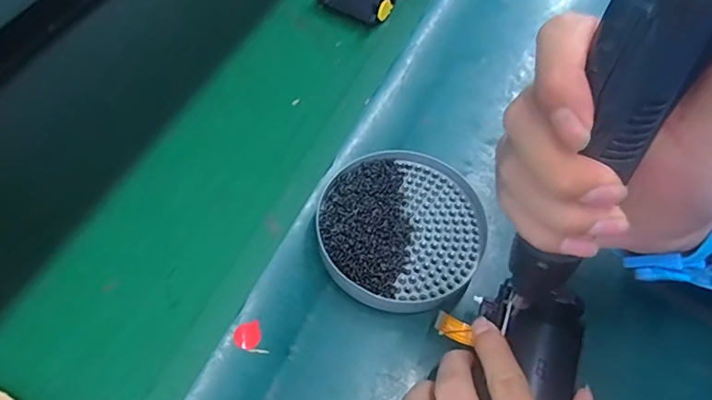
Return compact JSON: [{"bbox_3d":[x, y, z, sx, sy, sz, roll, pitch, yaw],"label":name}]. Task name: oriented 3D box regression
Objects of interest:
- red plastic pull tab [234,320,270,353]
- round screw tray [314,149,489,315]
[{"bbox_3d":[-0.066,0.086,0.314,0.017,0.004,0.022,-17,59,-12],"label":"red plastic pull tab"},{"bbox_3d":[0.031,0.019,0.352,0.111,0.023,0.112,1,57,-1],"label":"round screw tray"}]

